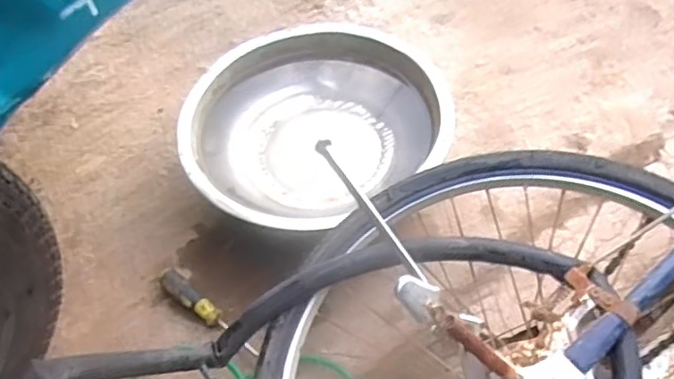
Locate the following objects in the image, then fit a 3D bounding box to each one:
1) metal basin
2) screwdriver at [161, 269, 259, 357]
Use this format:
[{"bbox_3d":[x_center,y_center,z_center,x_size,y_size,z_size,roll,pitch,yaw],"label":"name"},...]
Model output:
[{"bbox_3d":[-0.036,-0.090,0.894,0.373,0.106,0.342,-12,53,-5],"label":"metal basin"},{"bbox_3d":[-0.162,0.156,0.748,0.175,0.036,0.029,34,62,26],"label":"screwdriver"}]

